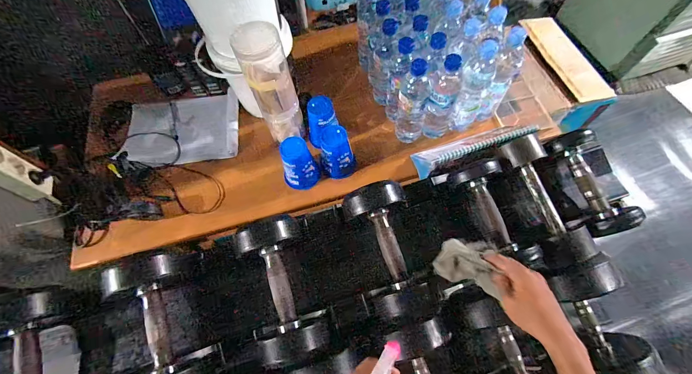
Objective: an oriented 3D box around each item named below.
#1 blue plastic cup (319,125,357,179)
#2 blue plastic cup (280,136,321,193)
[{"bbox_3d":[-0.018,-0.081,0.719,0.068,0.097,0.083,-14,64,-4],"label":"blue plastic cup"},{"bbox_3d":[-0.104,-0.049,0.699,0.076,0.104,0.074,-1,64,3],"label":"blue plastic cup"}]

